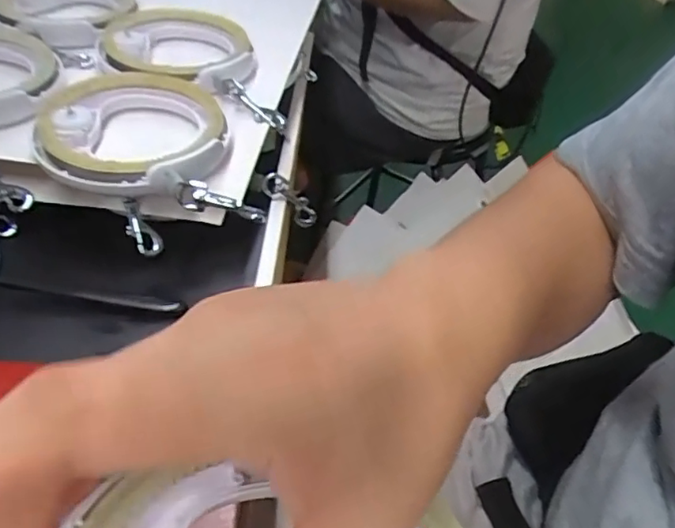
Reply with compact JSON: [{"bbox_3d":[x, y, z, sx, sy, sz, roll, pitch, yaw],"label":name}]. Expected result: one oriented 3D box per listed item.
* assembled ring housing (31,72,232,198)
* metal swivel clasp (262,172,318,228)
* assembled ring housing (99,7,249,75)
[{"bbox_3d":[-0.145,-0.100,0.424,0.126,0.019,0.126,-7,43,-14],"label":"assembled ring housing"},{"bbox_3d":[-0.039,-0.053,0.498,0.021,0.063,0.014,-31,37,22],"label":"metal swivel clasp"},{"bbox_3d":[-0.139,-0.192,0.530,0.128,0.026,0.123,-9,44,-16],"label":"assembled ring housing"}]

